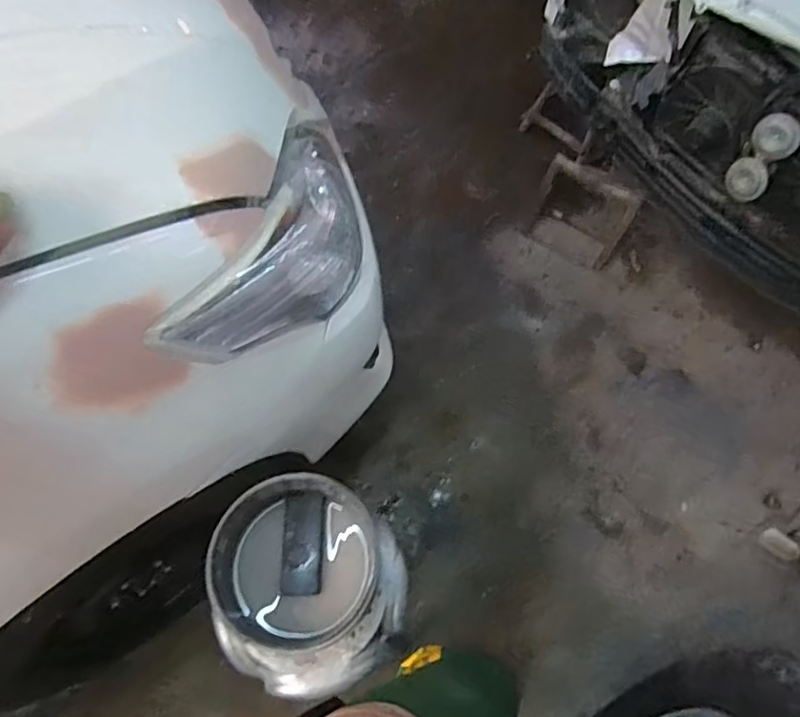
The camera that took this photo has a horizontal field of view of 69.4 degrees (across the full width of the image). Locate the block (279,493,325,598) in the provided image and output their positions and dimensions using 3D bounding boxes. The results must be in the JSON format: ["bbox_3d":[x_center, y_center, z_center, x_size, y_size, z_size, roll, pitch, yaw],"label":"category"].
[{"bbox_3d":[-0.147,0.284,0.882,0.059,0.022,0.148,2,80,-2],"label":"block"}]

